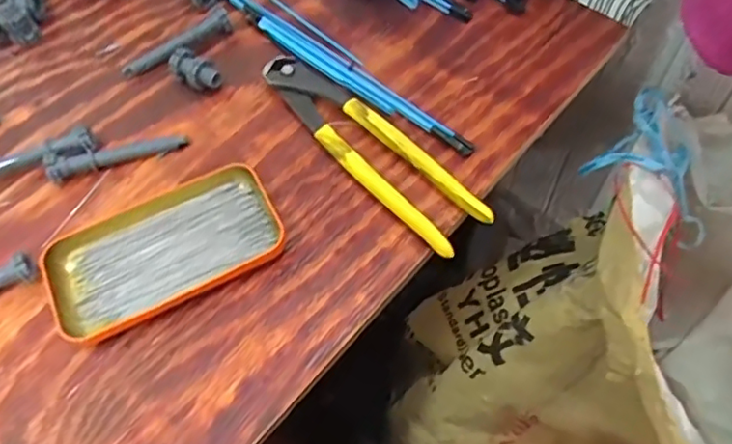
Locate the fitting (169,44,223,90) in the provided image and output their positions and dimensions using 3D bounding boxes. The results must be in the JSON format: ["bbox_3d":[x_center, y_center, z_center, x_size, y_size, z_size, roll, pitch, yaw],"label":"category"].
[{"bbox_3d":[-0.128,-0.114,0.460,0.043,0.023,0.022,24,63,15],"label":"fitting"}]

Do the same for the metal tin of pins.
[{"bbox_3d":[-0.129,0.015,0.384,0.142,0.017,0.080,-26,62,-13],"label":"metal tin of pins"}]

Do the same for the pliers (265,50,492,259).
[{"bbox_3d":[-0.002,-0.056,0.425,0.045,0.018,0.204,-39,65,-19],"label":"pliers"}]

